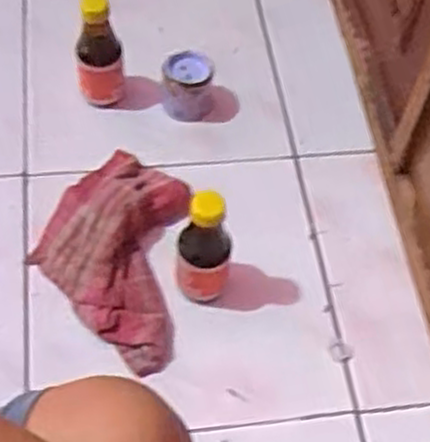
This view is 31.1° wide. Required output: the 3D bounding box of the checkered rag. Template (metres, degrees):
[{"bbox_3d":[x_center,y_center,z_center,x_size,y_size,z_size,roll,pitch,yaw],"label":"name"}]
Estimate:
[{"bbox_3d":[-0.109,0.026,0.784,0.152,0.041,0.251,5,57,0],"label":"checkered rag"}]

